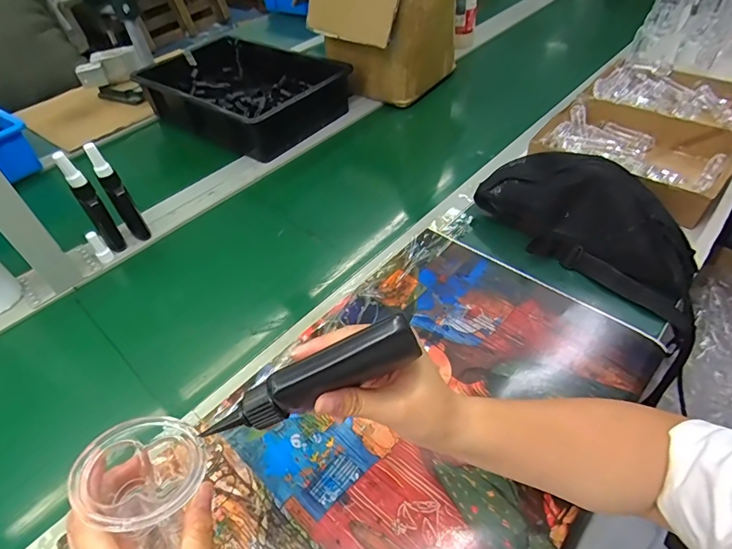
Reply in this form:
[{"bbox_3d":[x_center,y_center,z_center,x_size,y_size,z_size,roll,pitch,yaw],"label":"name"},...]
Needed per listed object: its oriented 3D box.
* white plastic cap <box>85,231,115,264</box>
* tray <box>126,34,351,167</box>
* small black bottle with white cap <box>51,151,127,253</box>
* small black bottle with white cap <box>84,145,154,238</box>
[{"bbox_3d":[-0.391,-0.042,0.644,0.019,0.045,0.016,-32,51,-23],"label":"white plastic cap"},{"bbox_3d":[-0.260,-0.386,0.932,0.411,0.088,0.275,30,56,30],"label":"tray"},{"bbox_3d":[-0.387,-0.098,0.625,0.025,0.157,0.026,-32,51,-23],"label":"small black bottle with white cap"},{"bbox_3d":[-0.359,-0.114,0.641,0.026,0.153,0.029,-32,51,-23],"label":"small black bottle with white cap"}]

